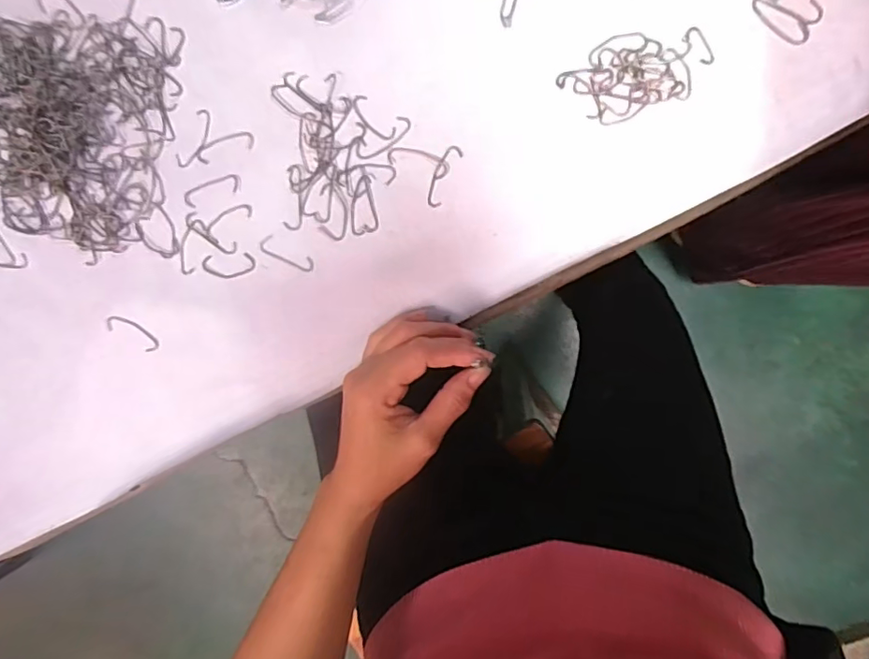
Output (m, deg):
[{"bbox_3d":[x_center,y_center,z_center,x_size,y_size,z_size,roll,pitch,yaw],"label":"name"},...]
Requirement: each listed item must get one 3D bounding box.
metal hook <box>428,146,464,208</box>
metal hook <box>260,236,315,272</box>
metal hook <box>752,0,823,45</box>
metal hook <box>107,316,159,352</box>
[{"bbox_3d":[0.005,-0.100,0.353,0.012,0.004,0.041,24,98,4],"label":"metal hook"},{"bbox_3d":[-0.100,-0.051,0.373,0.039,0.004,0.012,27,98,3],"label":"metal hook"},{"bbox_3d":[0.207,-0.190,0.322,0.042,0.004,0.026,37,98,2],"label":"metal hook"},{"bbox_3d":[-0.213,0.003,0.384,0.040,0.004,0.014,29,98,3],"label":"metal hook"}]

